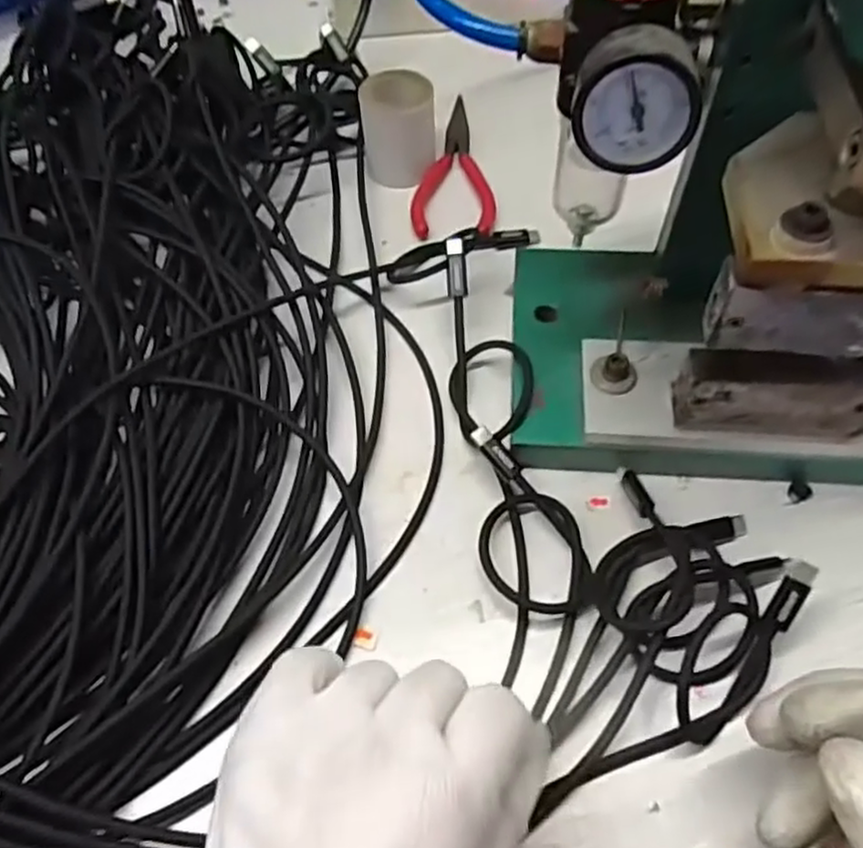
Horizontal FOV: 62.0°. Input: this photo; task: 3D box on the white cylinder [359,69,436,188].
[{"bbox_3d":[-0.019,-0.168,0.414,0.041,0.052,0.043,0,58,2],"label":"white cylinder"}]

